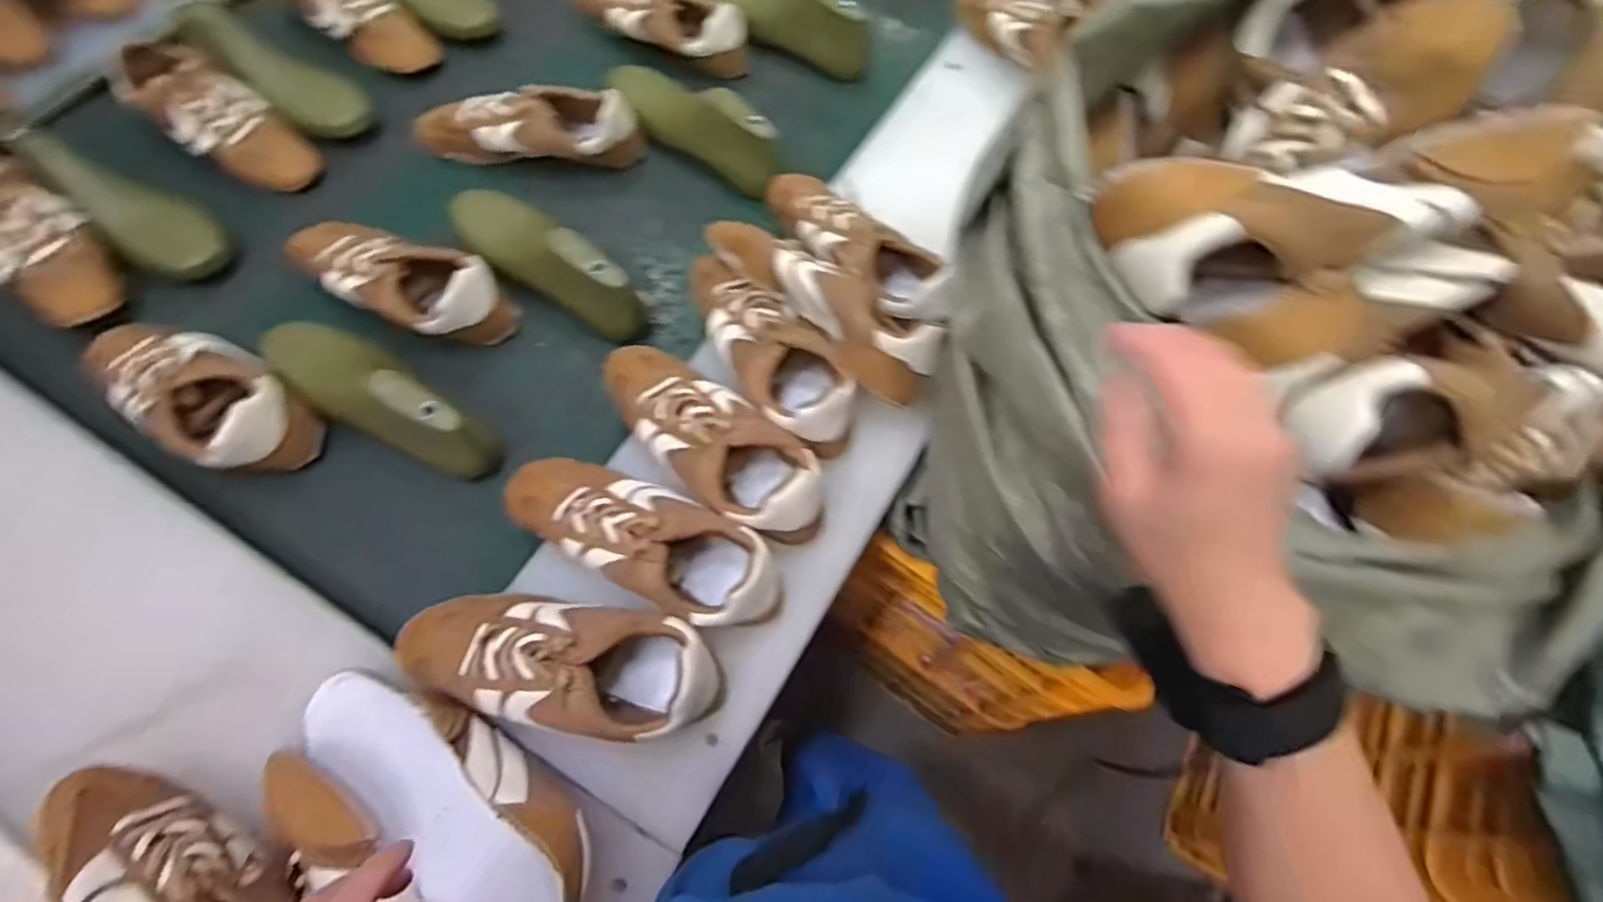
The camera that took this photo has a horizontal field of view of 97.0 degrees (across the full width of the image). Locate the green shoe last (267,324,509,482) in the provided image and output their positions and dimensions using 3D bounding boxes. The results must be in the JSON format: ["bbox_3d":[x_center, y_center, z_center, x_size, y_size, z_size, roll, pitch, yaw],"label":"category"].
[{"bbox_3d":[-0.410,-0.062,0.674,0.258,0.087,0.082,29,68,9],"label":"green shoe last"}]

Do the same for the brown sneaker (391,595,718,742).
[{"bbox_3d":[-0.191,0.163,0.546,0.244,0.071,0.090,8,66,0],"label":"brown sneaker"}]

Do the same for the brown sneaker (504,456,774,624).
[{"bbox_3d":[-0.139,0.070,0.599,0.253,0.075,0.088,26,67,8],"label":"brown sneaker"}]

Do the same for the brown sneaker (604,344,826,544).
[{"bbox_3d":[-0.087,-0.016,0.645,0.262,0.080,0.098,41,70,14],"label":"brown sneaker"}]

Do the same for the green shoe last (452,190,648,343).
[{"bbox_3d":[-0.275,-0.211,0.768,0.243,0.095,0.073,29,68,9],"label":"green shoe last"}]

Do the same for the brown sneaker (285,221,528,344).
[{"bbox_3d":[-0.436,-0.188,0.756,0.259,0.078,0.098,23,67,7],"label":"brown sneaker"}]

